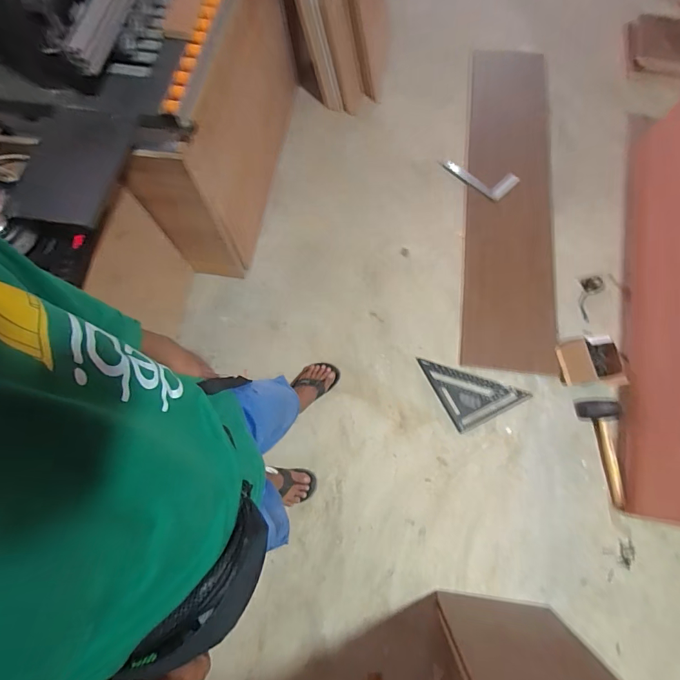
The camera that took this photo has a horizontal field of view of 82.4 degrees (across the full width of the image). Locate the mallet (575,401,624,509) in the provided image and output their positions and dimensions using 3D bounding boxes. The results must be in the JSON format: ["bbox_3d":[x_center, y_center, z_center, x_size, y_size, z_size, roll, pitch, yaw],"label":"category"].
[{"bbox_3d":[0.913,0.367,1.298,0.116,0.066,0.354,-8,71,-1],"label":"mallet"}]

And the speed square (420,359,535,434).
[{"bbox_3d":[0.482,0.146,1.400,0.283,0.015,0.286,-25,73,-7],"label":"speed square"}]

